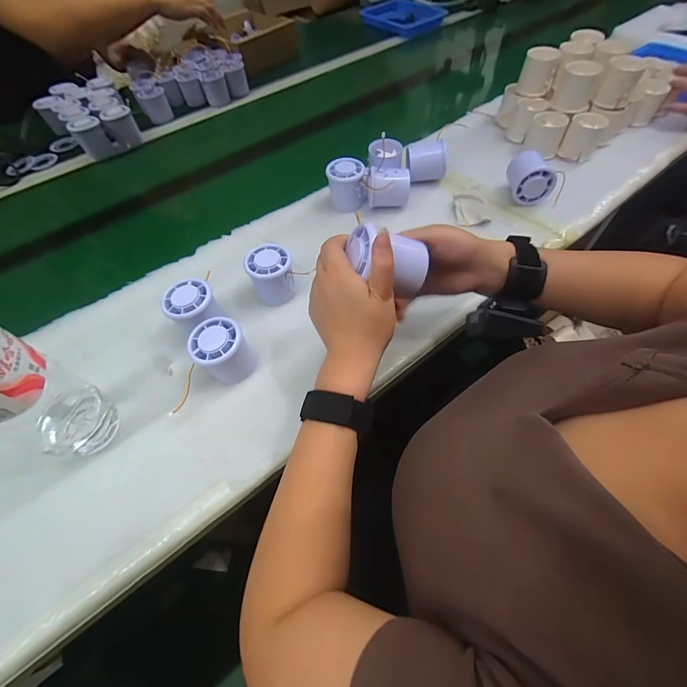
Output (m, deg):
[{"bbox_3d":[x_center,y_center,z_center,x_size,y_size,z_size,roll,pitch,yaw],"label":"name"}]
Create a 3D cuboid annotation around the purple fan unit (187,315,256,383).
[{"bbox_3d":[-0.129,0.010,0.362,0.053,0.056,0.053,-33,61,-16],"label":"purple fan unit"}]

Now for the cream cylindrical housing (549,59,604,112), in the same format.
[{"bbox_3d":[0.379,-0.418,0.543,0.060,0.059,0.062,24,62,18],"label":"cream cylindrical housing"}]

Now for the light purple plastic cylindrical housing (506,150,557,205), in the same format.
[{"bbox_3d":[0.279,-0.250,0.497,0.054,0.051,0.061,2,58,5],"label":"light purple plastic cylindrical housing"}]

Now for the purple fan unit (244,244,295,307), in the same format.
[{"bbox_3d":[-0.089,-0.084,0.417,0.052,0.055,0.051,-2,57,3],"label":"purple fan unit"}]

